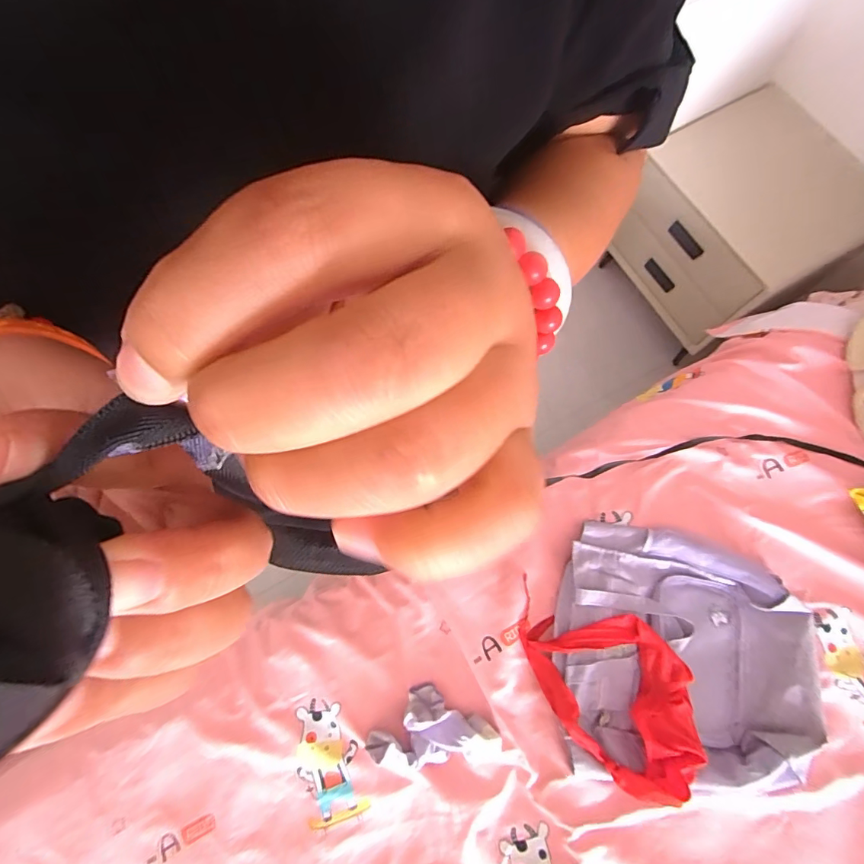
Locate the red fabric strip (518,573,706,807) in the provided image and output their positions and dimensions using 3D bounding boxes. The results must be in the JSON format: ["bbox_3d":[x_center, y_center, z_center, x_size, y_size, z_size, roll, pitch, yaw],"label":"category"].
[{"bbox_3d":[0.259,0.356,0.630,0.279,0.078,0.187,43,81,13],"label":"red fabric strip"}]

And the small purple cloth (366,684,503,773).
[{"bbox_3d":[-0.004,0.434,0.636,0.191,0.039,0.102,-8,74,1],"label":"small purple cloth"}]

